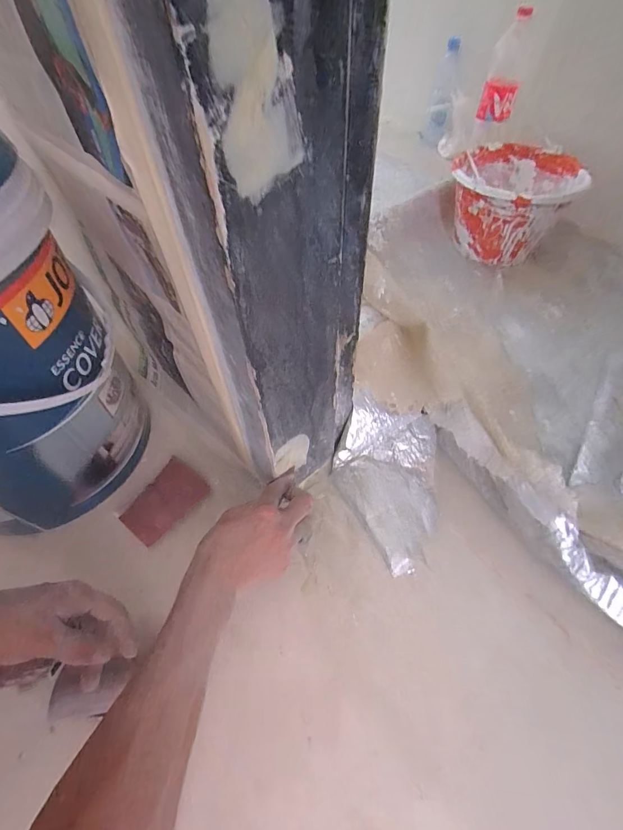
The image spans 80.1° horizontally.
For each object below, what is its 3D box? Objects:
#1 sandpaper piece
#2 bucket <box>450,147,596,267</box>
[{"bbox_3d":[-0.181,0.107,0.459,0.064,0.004,0.097,36,61,9],"label":"sandpaper piece"},{"bbox_3d":[0.399,-0.423,0.763,0.212,0.160,0.229,-2,53,2],"label":"bucket"}]

